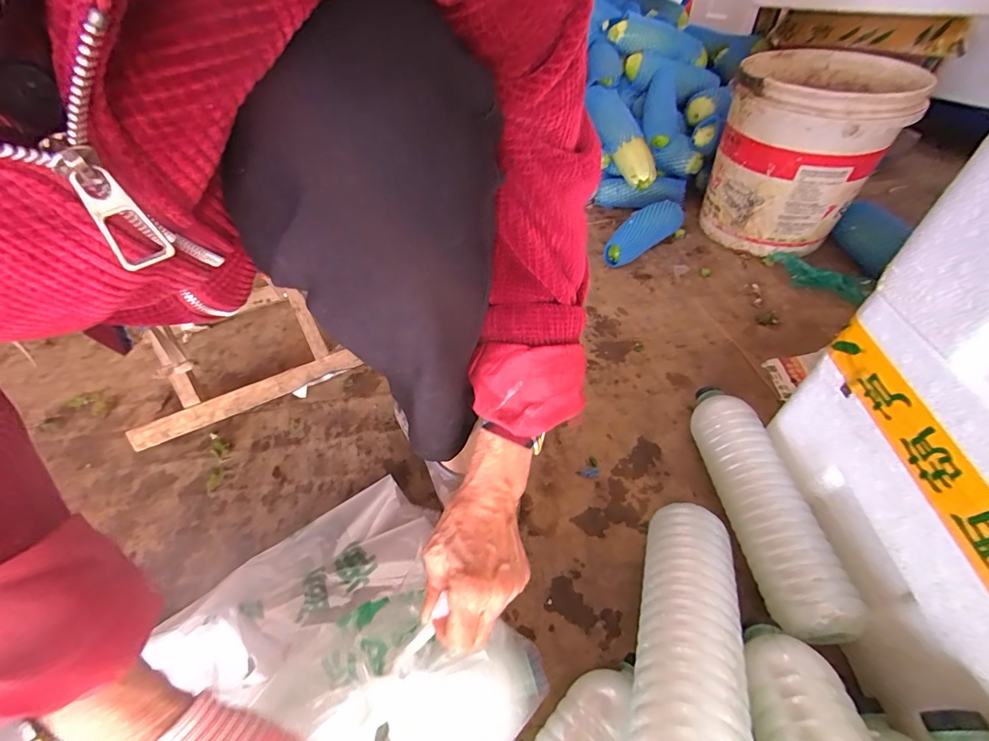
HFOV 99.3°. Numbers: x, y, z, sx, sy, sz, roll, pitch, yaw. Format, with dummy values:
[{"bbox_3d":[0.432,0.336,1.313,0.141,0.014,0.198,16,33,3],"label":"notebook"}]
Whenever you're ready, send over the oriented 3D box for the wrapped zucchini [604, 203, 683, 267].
[{"bbox_3d":[0.275,-0.248,0.772,0.064,0.061,0.207,32,58,28],"label":"wrapped zucchini"}]

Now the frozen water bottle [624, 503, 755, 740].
[{"bbox_3d":[0.136,0.213,0.306,0.065,0.073,0.258,14,31,16],"label":"frozen water bottle"}]

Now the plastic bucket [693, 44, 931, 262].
[{"bbox_3d":[0.517,-0.372,0.735,0.249,0.248,0.262,23,54,23],"label":"plastic bucket"}]

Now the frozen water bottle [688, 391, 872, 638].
[{"bbox_3d":[0.267,0.125,0.426,0.071,0.067,0.257,-2,48,3],"label":"frozen water bottle"}]

